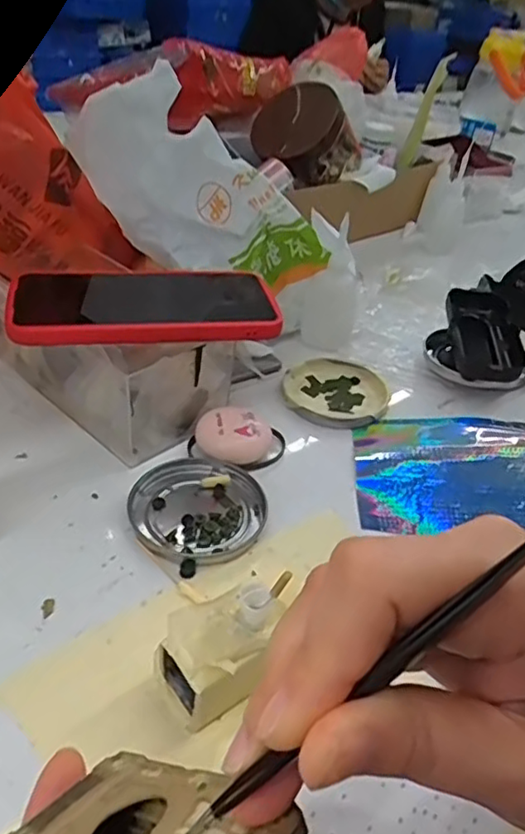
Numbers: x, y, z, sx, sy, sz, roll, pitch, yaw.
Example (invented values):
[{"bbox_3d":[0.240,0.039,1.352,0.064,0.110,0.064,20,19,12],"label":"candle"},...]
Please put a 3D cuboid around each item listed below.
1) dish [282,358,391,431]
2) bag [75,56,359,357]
[{"bbox_3d":[0.056,-0.018,0.483,0.080,0.012,0.075,5,37,-4],"label":"dish"},{"bbox_3d":[-0.026,-0.144,0.494,0.268,0.119,0.055,33,32,-20],"label":"bag"}]

